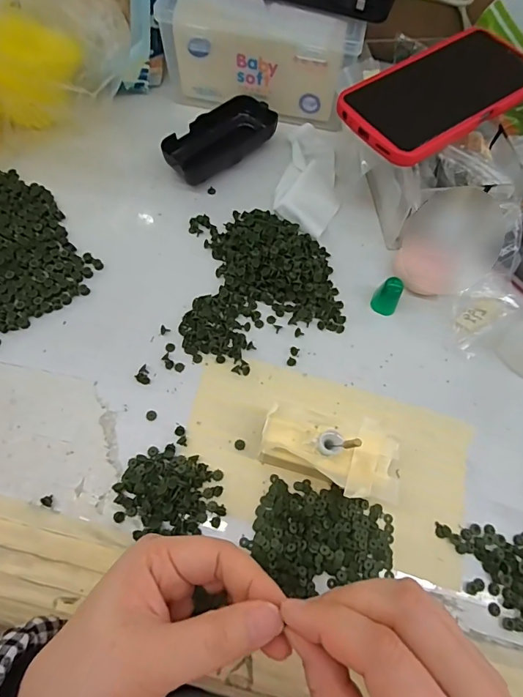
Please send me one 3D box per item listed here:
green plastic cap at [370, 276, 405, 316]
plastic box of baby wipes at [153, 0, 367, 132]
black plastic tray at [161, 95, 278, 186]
[{"bbox_3d":[0.100,-0.041,0.329,0.018,0.027,0.018,1,67,-2],"label":"green plastic cap"},{"bbox_3d":[0.004,-0.295,0.403,0.183,0.077,0.113,17,67,5],"label":"plastic box of baby wipes"},{"bbox_3d":[-0.039,-0.194,0.393,0.108,0.022,0.052,-36,73,-16],"label":"black plastic tray"}]

